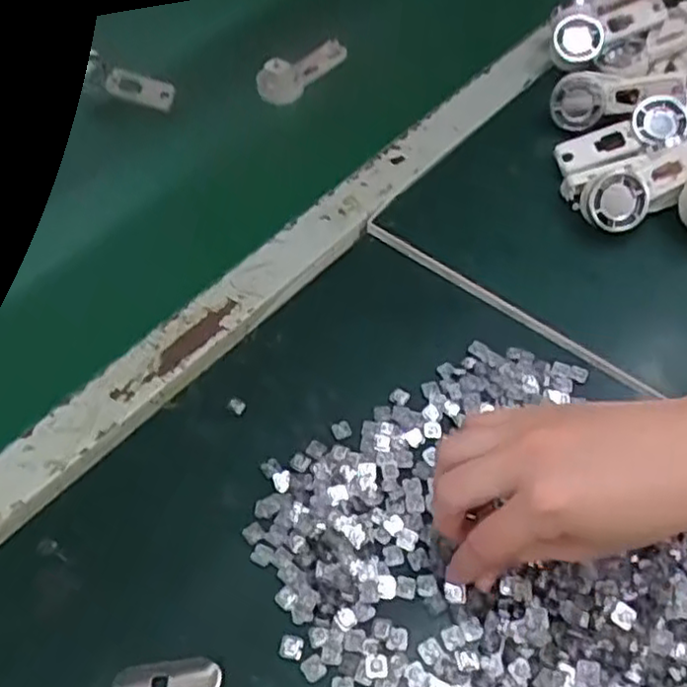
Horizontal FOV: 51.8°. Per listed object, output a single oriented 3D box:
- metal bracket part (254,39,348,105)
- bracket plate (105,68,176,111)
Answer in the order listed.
[{"bbox_3d":[-0.036,-0.249,0.633,0.031,0.030,0.098,33,62,26],"label":"metal bracket part"},{"bbox_3d":[-0.175,-0.220,0.610,0.056,0.008,0.024,14,97,-8],"label":"bracket plate"}]

